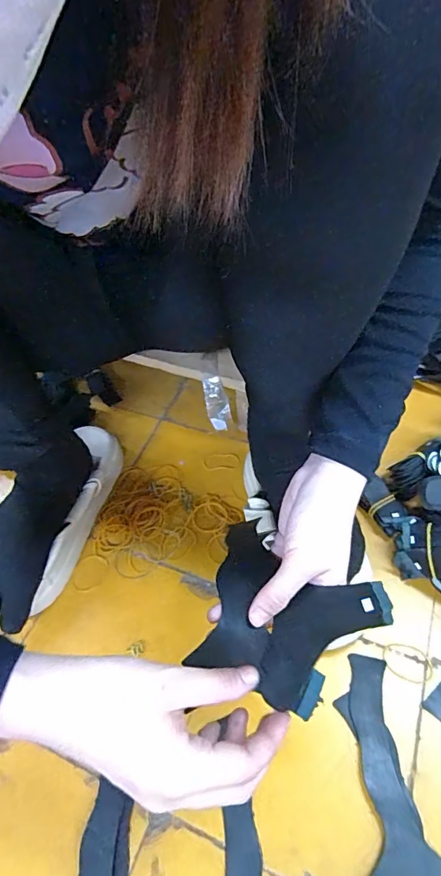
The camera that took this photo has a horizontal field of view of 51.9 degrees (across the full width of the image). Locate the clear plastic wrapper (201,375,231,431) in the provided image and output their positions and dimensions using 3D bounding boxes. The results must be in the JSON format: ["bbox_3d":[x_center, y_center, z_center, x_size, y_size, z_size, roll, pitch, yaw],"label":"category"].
[{"bbox_3d":[-0.005,-0.043,0.578,0.028,0.007,0.067,-13,94,-4],"label":"clear plastic wrapper"}]

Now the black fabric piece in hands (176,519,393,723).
[{"bbox_3d":[0.024,0.119,0.328,0.120,0.079,0.143,-37,57,-21],"label":"black fabric piece in hands"}]

